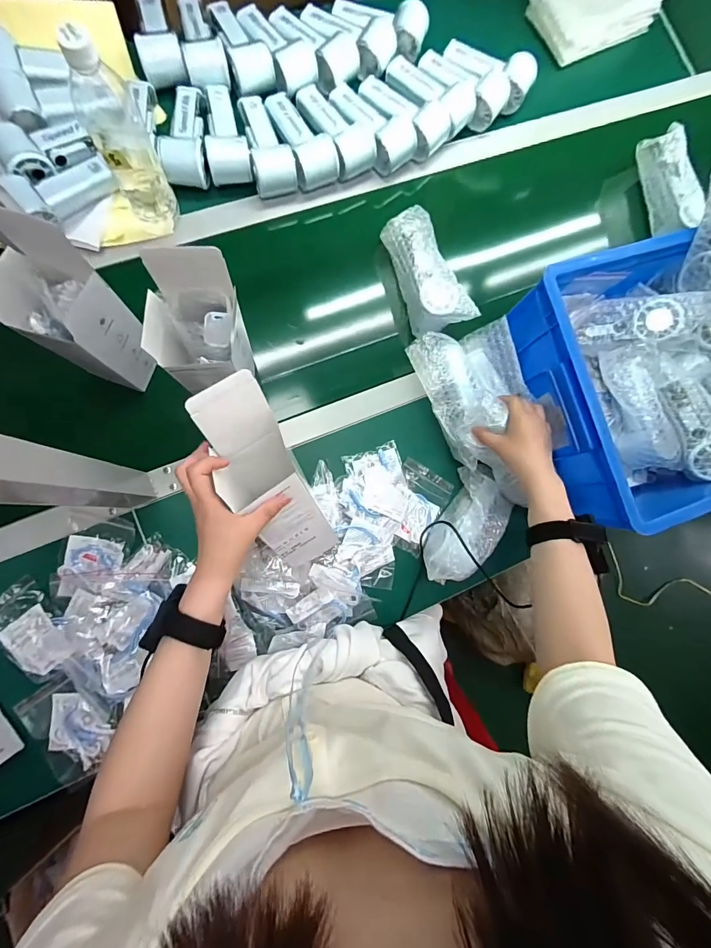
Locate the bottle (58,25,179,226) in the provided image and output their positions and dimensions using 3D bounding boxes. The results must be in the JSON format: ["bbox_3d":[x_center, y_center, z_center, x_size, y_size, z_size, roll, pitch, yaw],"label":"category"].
[{"bbox_3d":[-0.277,-0.399,0.453,0.069,0.199,0.062,-26,90,-9],"label":"bottle"}]

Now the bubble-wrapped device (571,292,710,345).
[{"bbox_3d":[0.392,-0.214,0.527,0.158,0.032,0.057,3,84,28],"label":"bubble-wrapped device"}]

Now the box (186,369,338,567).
[{"bbox_3d":[-0.088,0.017,0.406,0.076,0.059,0.238,-30,120,-9],"label":"box"}]

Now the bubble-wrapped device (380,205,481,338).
[{"bbox_3d":[0.107,-0.307,0.579,0.076,0.055,0.184,-19,89,-9],"label":"bubble-wrapped device"}]

